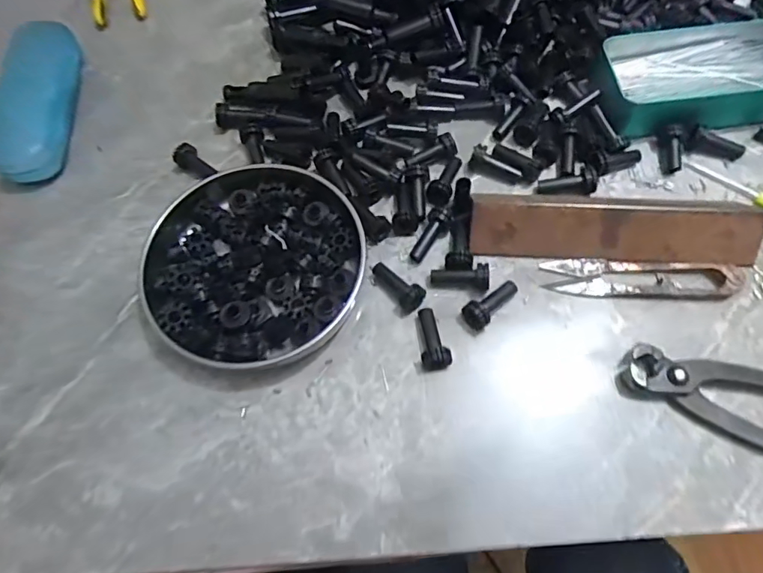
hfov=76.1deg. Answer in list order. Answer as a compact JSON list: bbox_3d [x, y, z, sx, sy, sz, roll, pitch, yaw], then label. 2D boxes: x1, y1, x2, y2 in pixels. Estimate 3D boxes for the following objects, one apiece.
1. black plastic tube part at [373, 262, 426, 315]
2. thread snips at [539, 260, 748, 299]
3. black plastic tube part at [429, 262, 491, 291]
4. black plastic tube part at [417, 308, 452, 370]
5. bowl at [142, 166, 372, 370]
[{"bbox_3d":[0.009,-0.001,0.313,0.016,0.017,0.039,-42,71,-15],"label":"black plastic tube part"},{"bbox_3d":[0.168,-0.005,0.309,0.124,0.009,0.026,3,66,5],"label":"thread snips"},{"bbox_3d":[0.051,-0.007,0.313,0.038,0.017,0.013,5,66,5],"label":"black plastic tube part"},{"bbox_3d":[0.032,0.031,0.298,0.017,0.015,0.039,-4,66,1],"label":"black plastic tube part"},{"bbox_3d":[-0.086,-0.017,0.316,0.140,0.034,0.135,-1,66,3],"label":"bowl"}]

